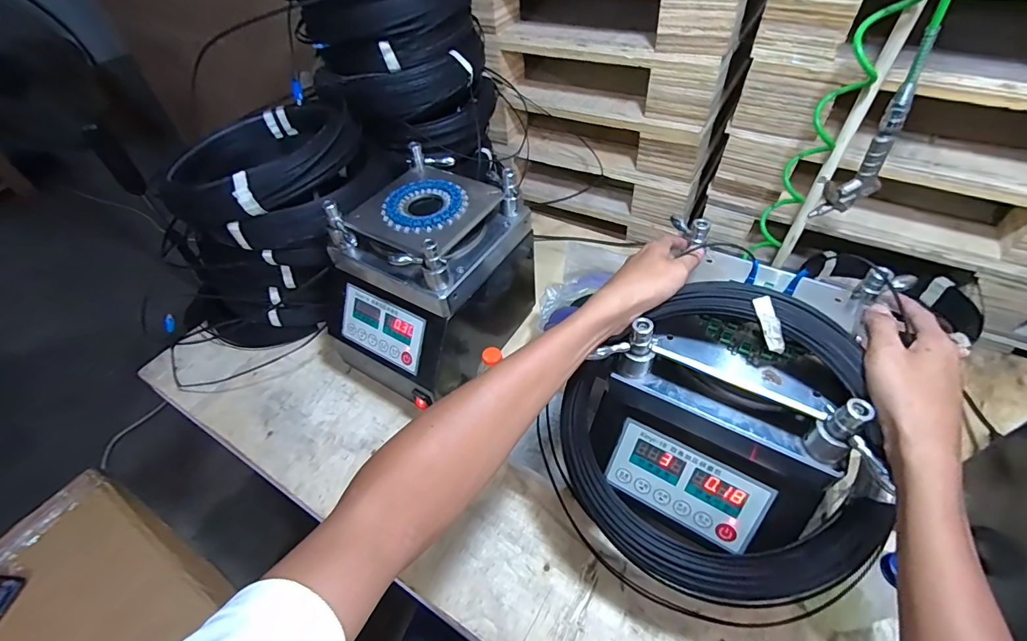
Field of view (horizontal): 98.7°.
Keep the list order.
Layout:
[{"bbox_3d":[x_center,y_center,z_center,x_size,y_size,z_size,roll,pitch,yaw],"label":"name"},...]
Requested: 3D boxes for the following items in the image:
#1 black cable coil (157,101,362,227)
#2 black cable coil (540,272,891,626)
[{"bbox_3d":[-0.408,-0.264,0.719,0.299,0.096,0.284,34,61,30],"label":"black cable coil"},{"bbox_3d":[0.190,0.126,0.424,0.296,0.045,0.270,-41,77,23],"label":"black cable coil"}]

